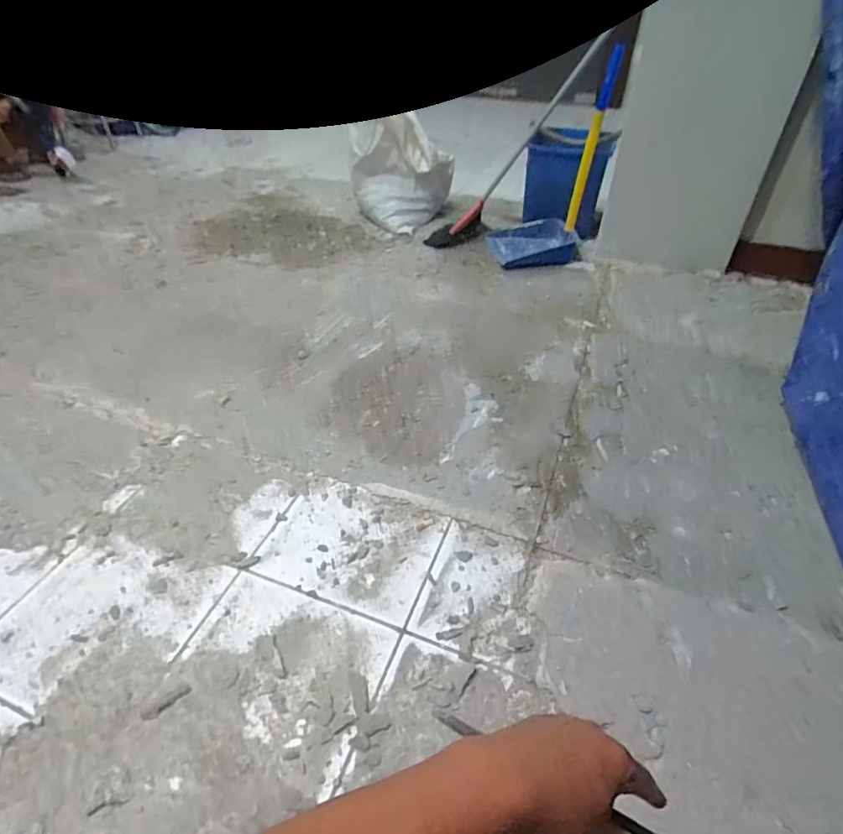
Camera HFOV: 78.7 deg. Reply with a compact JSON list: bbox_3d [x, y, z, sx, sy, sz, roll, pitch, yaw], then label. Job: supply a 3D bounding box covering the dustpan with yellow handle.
[{"bbox_3d":[0.400,-0.804,1.665,0.328,0.570,0.271,12,43,12],"label":"dustpan with yellow handle"}]

